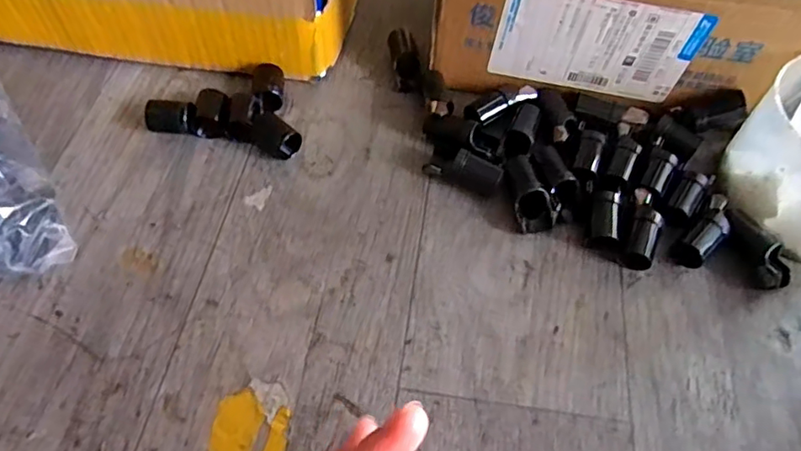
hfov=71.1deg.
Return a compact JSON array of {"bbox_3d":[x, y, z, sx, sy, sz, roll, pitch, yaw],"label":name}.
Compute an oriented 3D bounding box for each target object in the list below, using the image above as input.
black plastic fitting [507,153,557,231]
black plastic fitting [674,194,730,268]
[{"bbox_3d":[0.081,-0.022,0.367,0.023,0.024,0.054,-12,72,-10],"label":"black plastic fitting"},{"bbox_3d":[0.192,0.005,0.353,0.017,0.018,0.054,36,63,19],"label":"black plastic fitting"}]

